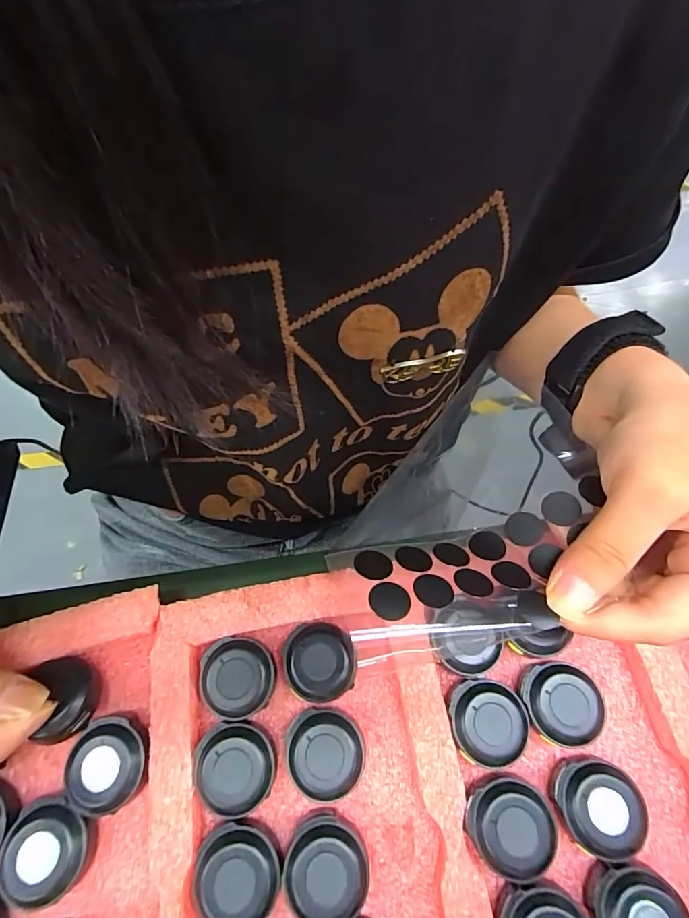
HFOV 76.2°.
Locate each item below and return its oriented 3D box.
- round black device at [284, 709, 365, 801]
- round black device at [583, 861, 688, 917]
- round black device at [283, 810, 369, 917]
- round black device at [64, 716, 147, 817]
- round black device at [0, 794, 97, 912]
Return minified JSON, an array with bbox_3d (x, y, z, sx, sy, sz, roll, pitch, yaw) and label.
[{"bbox_3d":[-0.007,0.112,0.168,0.028,0.011,0.028,-1,64,1],"label":"round black device"},{"bbox_3d":[0.099,0.154,0.146,0.027,0.012,0.031,-40,69,-16],"label":"round black device"},{"bbox_3d":[-0.006,0.143,0.153,0.028,0.012,0.030,-1,64,1],"label":"round black device"},{"bbox_3d":[-0.088,0.115,0.165,0.027,0.012,0.030,3,64,3],"label":"round black device"},{"bbox_3d":[-0.104,0.137,0.155,0.026,0.017,0.028,-1,64,1],"label":"round black device"}]

